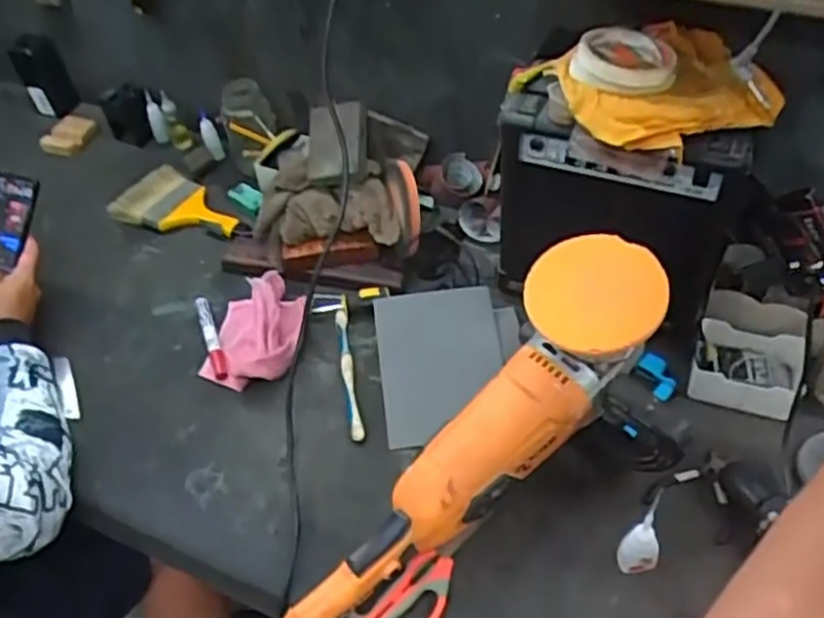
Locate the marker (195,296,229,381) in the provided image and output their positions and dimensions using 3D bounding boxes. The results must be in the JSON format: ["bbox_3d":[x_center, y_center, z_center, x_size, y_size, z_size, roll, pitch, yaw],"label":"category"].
[{"bbox_3d":[-0.248,0.032,0.928,0.018,0.014,0.138,-19,48,-10],"label":"marker"}]

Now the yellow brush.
[{"bbox_3d":[-0.333,-0.143,1.095,0.185,0.035,0.113,24,55,26],"label":"yellow brush"}]

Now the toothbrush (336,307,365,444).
[{"bbox_3d":[-0.074,0.071,0.874,0.017,0.019,0.189,-11,47,-3],"label":"toothbrush"}]

